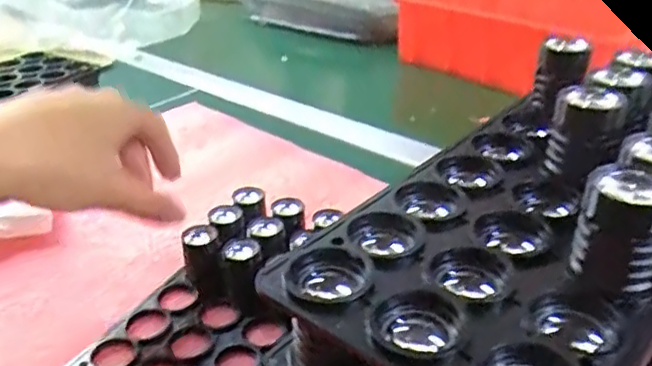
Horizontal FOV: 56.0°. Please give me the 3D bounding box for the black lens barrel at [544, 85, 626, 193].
[{"bbox_3d":[0.093,-0.017,0.222,0.021,0.034,0.016,12,32,22],"label":"black lens barrel"}]

